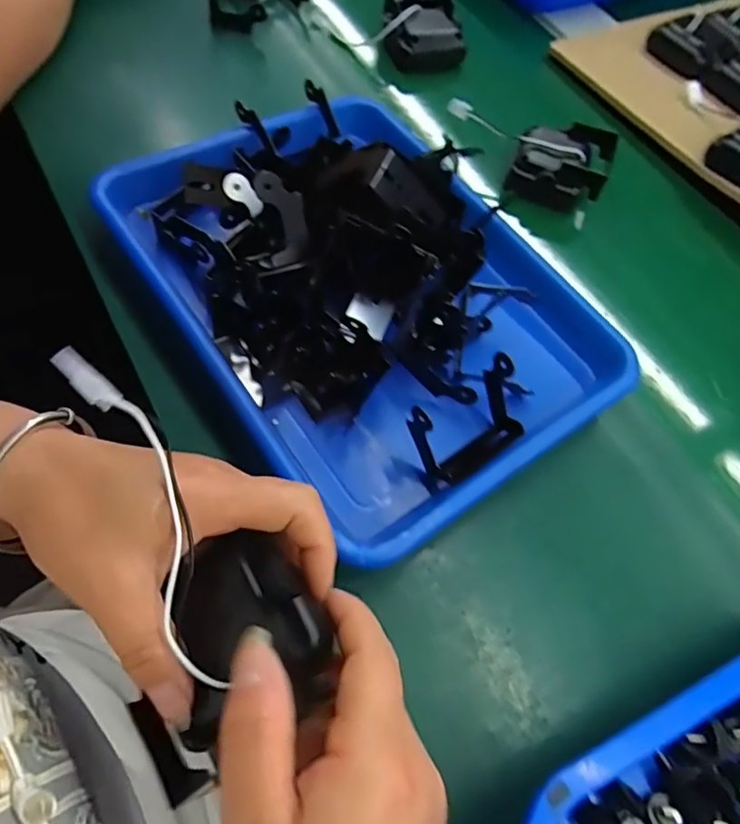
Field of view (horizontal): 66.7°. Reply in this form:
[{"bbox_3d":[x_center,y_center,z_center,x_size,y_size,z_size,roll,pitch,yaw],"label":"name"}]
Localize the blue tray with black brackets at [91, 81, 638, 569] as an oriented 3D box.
[{"bbox_3d":[-0.003,-0.098,0.366,0.238,0.089,0.326,-31,71,-23],"label":"blue tray with black brackets"}]

